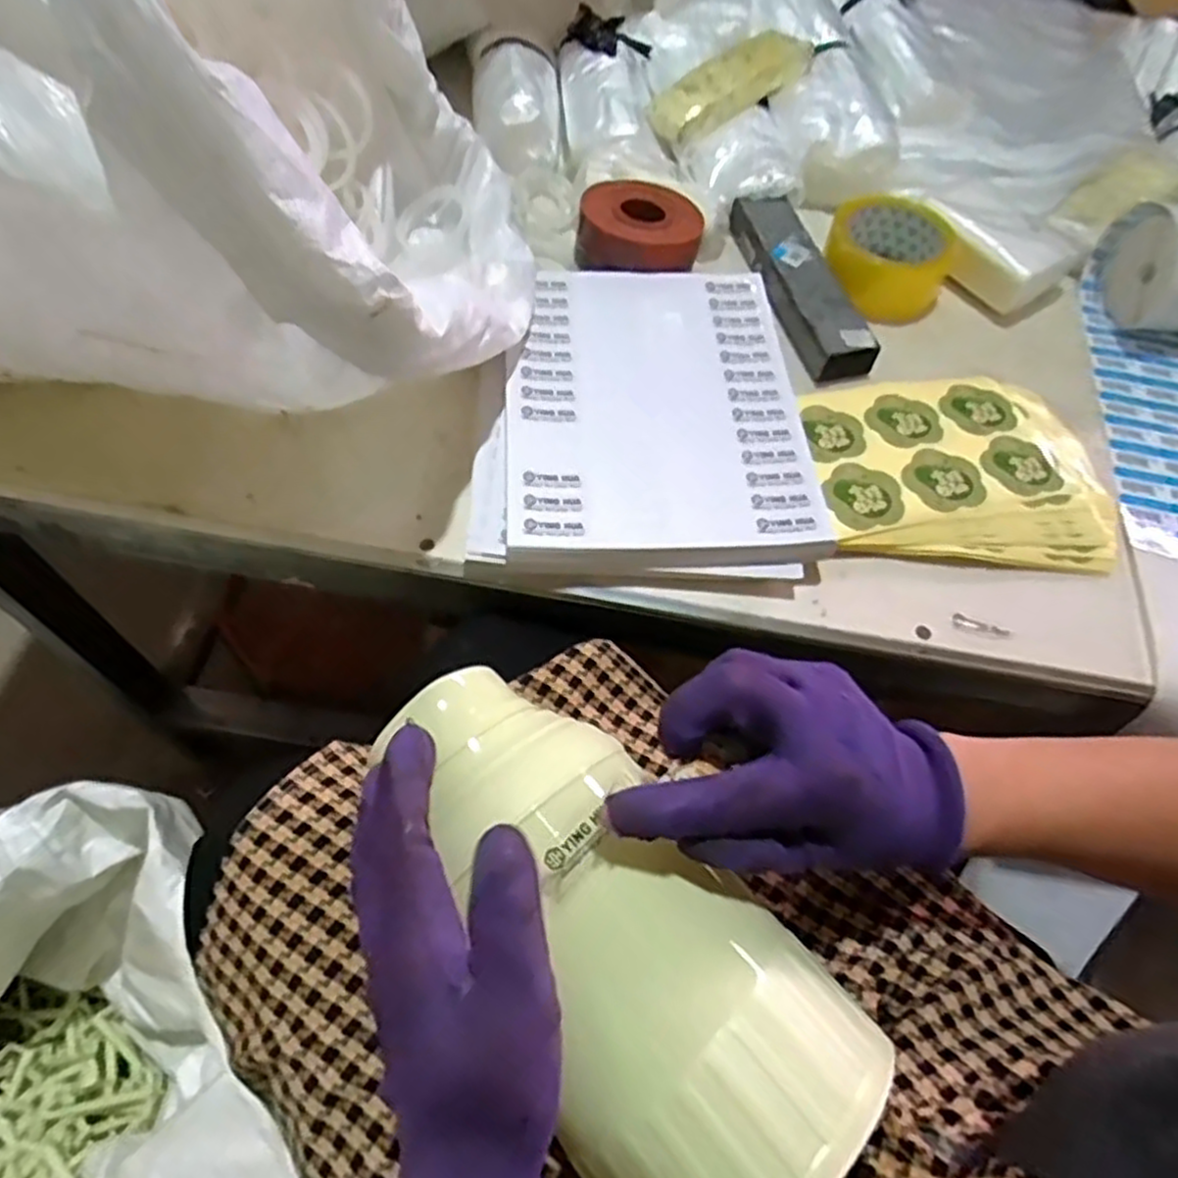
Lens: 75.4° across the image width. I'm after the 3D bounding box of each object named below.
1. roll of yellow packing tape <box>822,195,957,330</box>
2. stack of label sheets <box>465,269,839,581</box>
[{"bbox_3d":[0.253,-0.282,0.651,0.101,0.058,0.095,2,59,-3],"label":"roll of yellow packing tape"},{"bbox_3d":[0.037,-0.126,0.543,0.219,0.036,0.265,2,59,-3],"label":"stack of label sheets"}]

